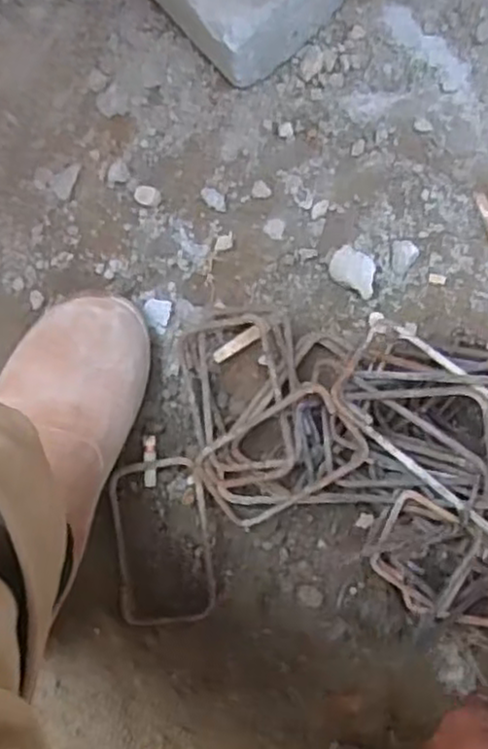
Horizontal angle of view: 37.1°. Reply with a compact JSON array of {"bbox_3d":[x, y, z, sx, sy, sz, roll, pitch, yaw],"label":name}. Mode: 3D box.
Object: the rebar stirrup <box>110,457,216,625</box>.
[{"bbox_3d":[-0.061,0.126,0.544,0.071,0.012,0.124,-5,87,-3],"label":"rebar stirrup"}]

